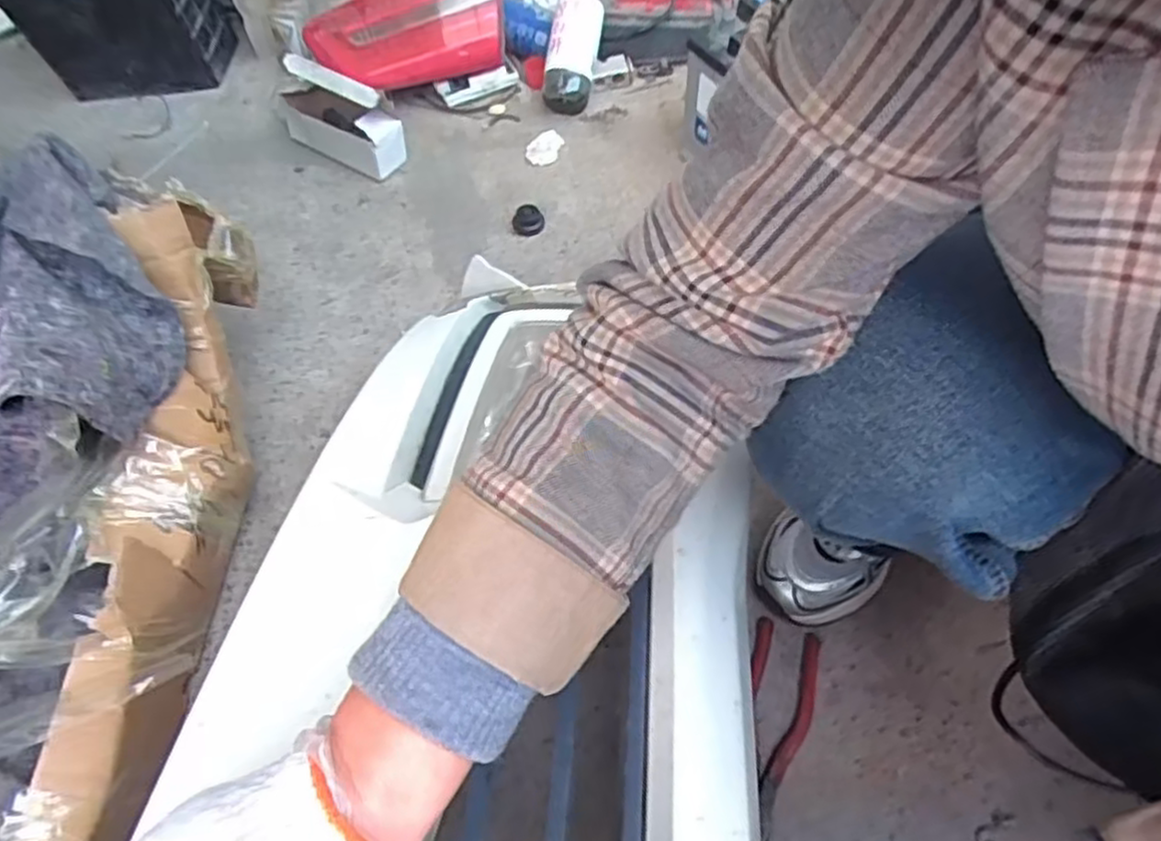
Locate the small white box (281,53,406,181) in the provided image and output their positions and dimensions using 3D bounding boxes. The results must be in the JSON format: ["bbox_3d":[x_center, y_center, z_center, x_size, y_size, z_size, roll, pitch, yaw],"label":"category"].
[{"bbox_3d":[-0.306,-0.382,0.924,0.159,0.107,0.063,22,63,15],"label":"small white box"}]

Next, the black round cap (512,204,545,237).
[{"bbox_3d":[-0.067,-0.253,0.908,0.036,0.020,0.042,-20,60,-9],"label":"black round cap"}]

